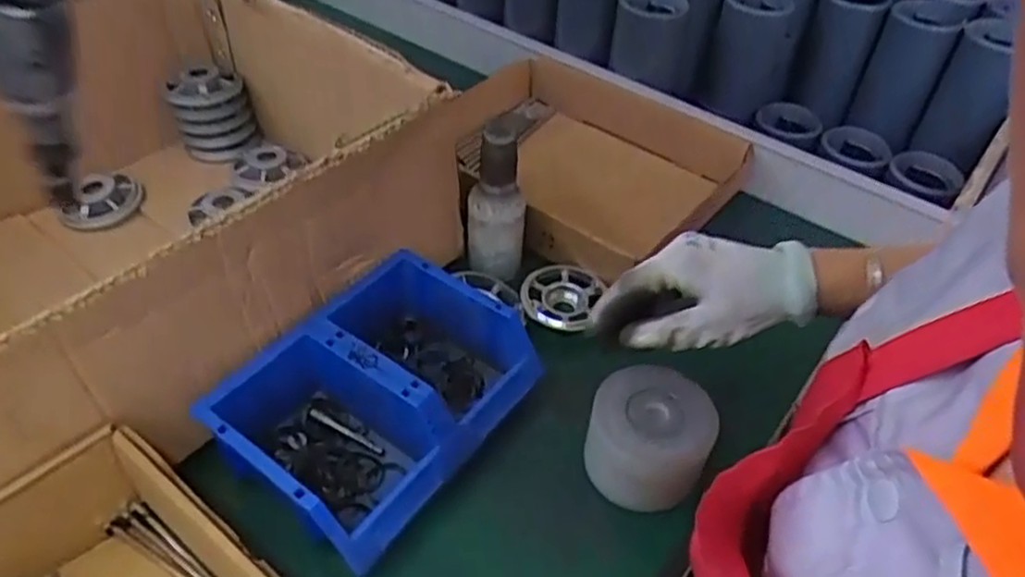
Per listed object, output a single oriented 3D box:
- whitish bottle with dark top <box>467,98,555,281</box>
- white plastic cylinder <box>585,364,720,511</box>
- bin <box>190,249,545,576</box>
[{"bbox_3d":[-0.008,-0.083,0.636,0.058,0.148,0.059,5,45,0],"label":"whitish bottle with dark top"},{"bbox_3d":[0.098,0.111,0.536,0.084,0.070,0.086,10,45,6],"label":"white plastic cylinder"},{"bbox_3d":[-0.097,0.080,0.544,0.156,0.071,0.210,29,50,23],"label":"bin"}]

